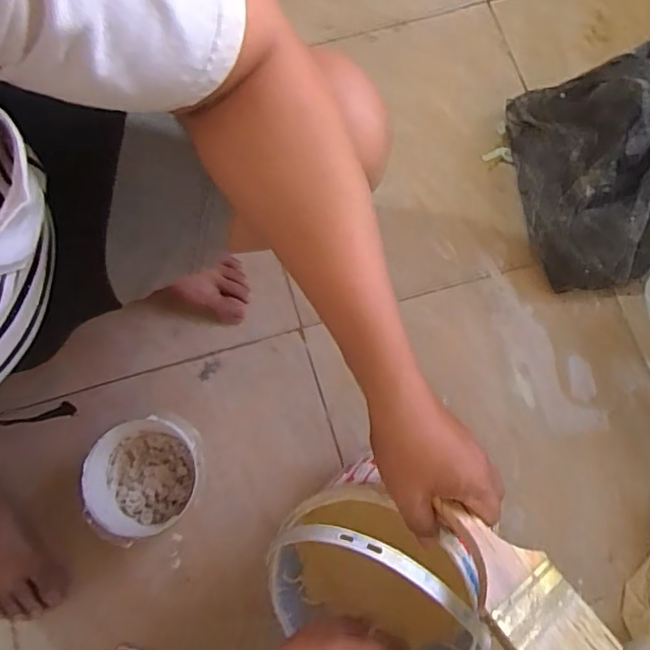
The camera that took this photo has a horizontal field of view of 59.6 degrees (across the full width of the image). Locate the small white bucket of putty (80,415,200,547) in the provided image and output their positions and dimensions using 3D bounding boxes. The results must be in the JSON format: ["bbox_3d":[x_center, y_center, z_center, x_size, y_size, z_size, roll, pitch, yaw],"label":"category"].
[{"bbox_3d":[-0.196,0.168,0.639,0.132,0.087,0.115,-31,79,-8],"label":"small white bucket of putty"}]

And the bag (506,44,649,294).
[{"bbox_3d":[0.387,-0.188,0.665,0.252,0.216,0.235,-8,77,-3],"label":"bag"}]

